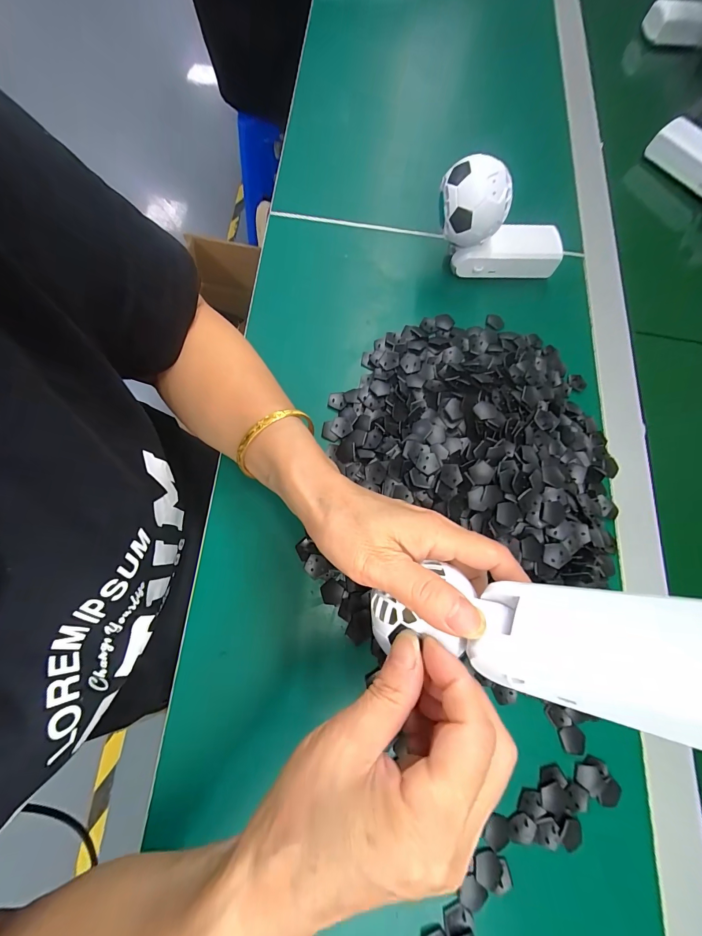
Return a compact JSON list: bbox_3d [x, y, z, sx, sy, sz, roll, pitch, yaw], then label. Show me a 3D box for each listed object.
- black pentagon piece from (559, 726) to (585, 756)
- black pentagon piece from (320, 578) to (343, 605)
[{"bbox_3d":[0.162,0.199,0.253,0.018,0.004,0.017,7,74,-4],"label":"black pentagon piece"},{"bbox_3d":[-0.015,0.096,0.269,0.017,0.004,0.018,5,74,-4],"label":"black pentagon piece"}]

